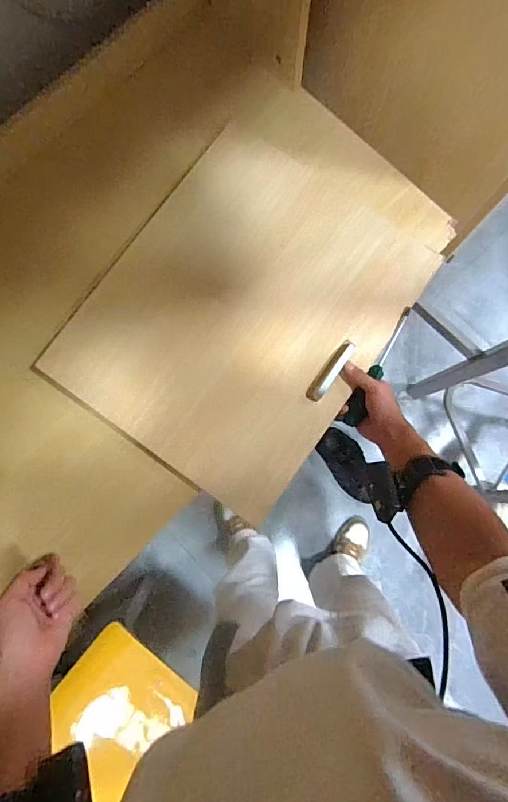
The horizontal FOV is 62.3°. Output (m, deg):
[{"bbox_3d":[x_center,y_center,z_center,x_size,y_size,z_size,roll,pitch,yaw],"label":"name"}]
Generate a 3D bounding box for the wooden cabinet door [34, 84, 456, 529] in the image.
[{"bbox_3d":[0.011,-0.174,0.642,0.401,0.029,0.586,35,86,4],"label":"wooden cabinet door"}]

